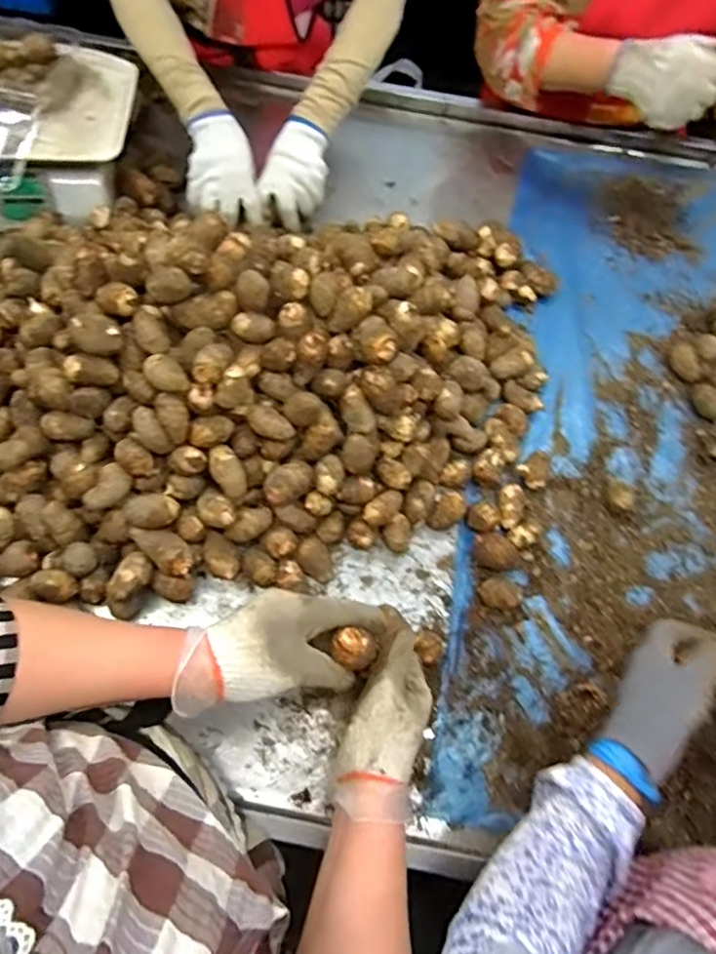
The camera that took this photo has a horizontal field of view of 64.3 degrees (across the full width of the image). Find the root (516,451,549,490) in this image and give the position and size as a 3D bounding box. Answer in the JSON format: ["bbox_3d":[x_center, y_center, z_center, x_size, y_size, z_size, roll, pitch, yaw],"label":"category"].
[{"bbox_3d":[0.218,-0.005,0.702,0.040,0.034,0.037,1,65,-3],"label":"root"}]

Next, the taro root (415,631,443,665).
[{"bbox_3d":[0.077,0.184,0.612,0.026,0.025,0.031,-23,68,-13],"label":"taro root"}]

